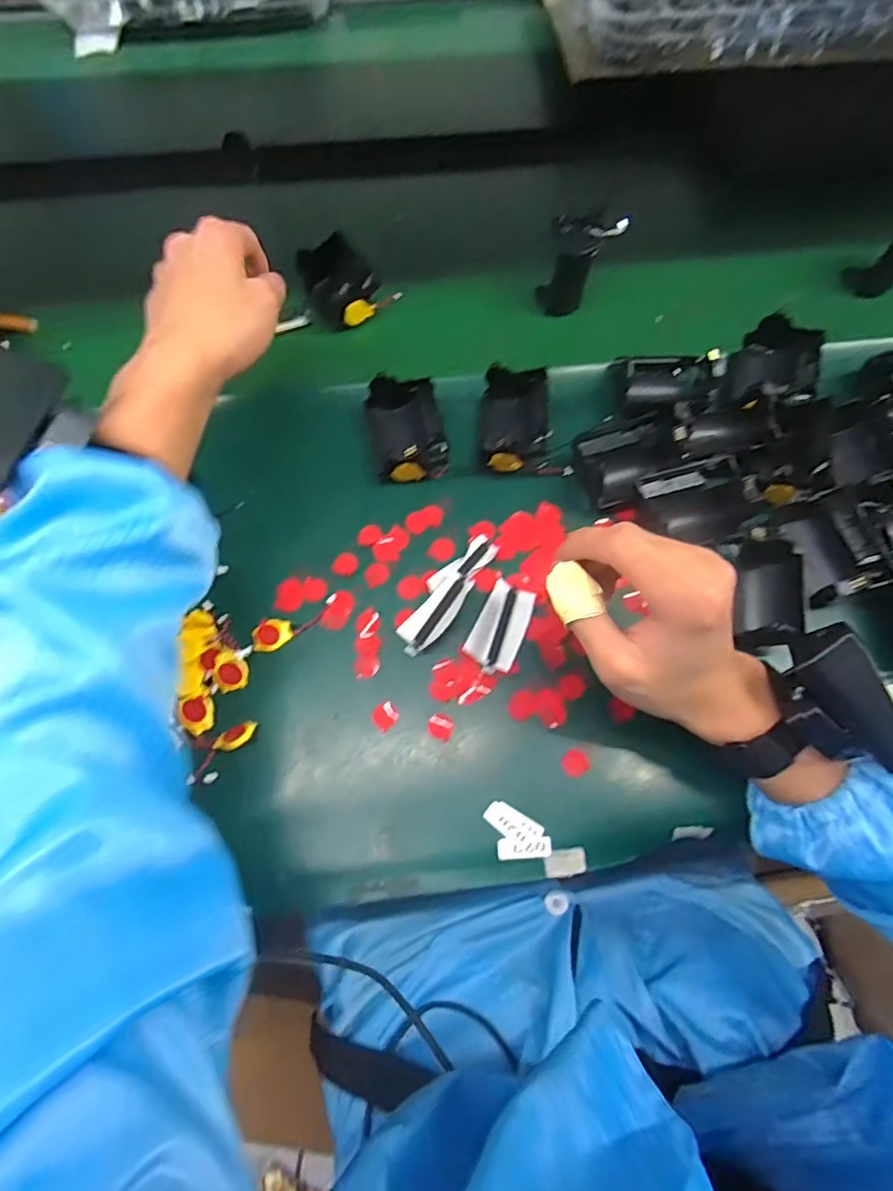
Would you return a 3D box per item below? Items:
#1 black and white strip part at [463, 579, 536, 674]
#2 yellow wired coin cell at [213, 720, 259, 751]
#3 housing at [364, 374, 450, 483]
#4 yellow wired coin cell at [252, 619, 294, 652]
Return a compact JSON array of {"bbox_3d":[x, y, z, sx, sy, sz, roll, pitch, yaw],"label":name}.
[{"bbox_3d":[0.036,0.021,0.379,0.032,0.004,0.061,24,69,9],"label":"black and white strip part"},{"bbox_3d":[-0.128,0.086,0.346,0.026,0.009,0.015,-21,70,-10],"label":"yellow wired coin cell"},{"bbox_3d":[-0.029,-0.123,0.420,0.053,0.036,0.074,-12,68,-5],"label":"housing"},{"bbox_3d":[-0.114,0.026,0.375,0.025,0.004,0.021,-13,69,-8],"label":"yellow wired coin cell"}]

